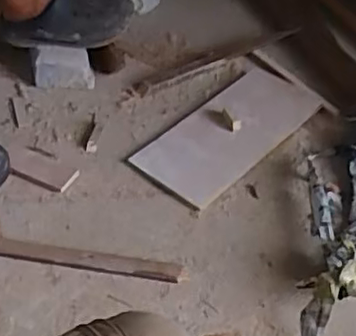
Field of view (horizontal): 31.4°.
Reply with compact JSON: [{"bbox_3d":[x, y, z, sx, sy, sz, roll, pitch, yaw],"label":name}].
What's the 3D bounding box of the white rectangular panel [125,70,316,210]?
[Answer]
[{"bbox_3d":[0.095,-0.078,1.250,0.191,0.016,0.396,33,52,25],"label":"white rectangular panel"}]

